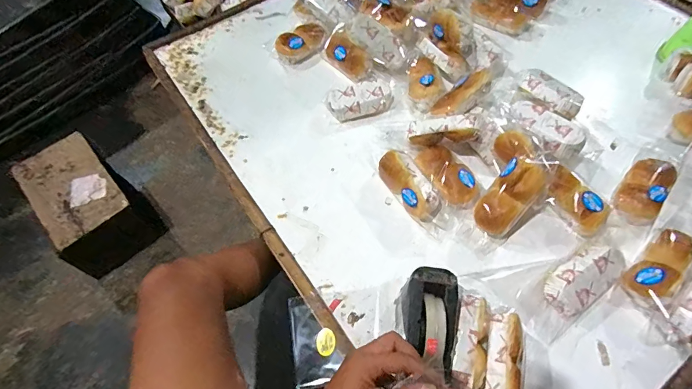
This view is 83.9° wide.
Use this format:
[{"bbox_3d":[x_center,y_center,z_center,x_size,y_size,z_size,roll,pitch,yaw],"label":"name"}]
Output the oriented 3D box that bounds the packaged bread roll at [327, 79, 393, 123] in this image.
[{"bbox_3d":[0.035,-0.204,0.858,0.146,0.046,0.094,-19,61,-10],"label":"packaged bread roll"}]

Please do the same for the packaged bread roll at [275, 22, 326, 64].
[{"bbox_3d":[-0.112,-0.373,0.957,0.127,0.047,0.097,-35,65,-18],"label":"packaged bread roll"}]

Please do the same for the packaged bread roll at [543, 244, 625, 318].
[{"bbox_3d":[0.380,0.138,0.625,0.131,0.059,0.070,-32,64,-16],"label":"packaged bread roll"}]

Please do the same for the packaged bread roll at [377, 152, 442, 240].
[{"bbox_3d":[0.127,-0.004,0.720,0.068,0.064,0.173,-27,62,-14],"label":"packaged bread roll"}]

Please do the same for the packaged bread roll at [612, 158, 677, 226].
[{"bbox_3d":[0.540,-0.010,0.692,0.078,0.043,0.132,34,66,19],"label":"packaged bread roll"}]

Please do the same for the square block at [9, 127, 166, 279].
[{"bbox_3d":[-0.691,0.021,1.018,0.192,0.202,0.327,-38,65,-19],"label":"square block"}]

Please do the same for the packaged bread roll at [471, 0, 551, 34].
[{"bbox_3d":[0.450,-0.510,1.013,0.248,0.064,0.142,-39,66,-19],"label":"packaged bread roll"}]

